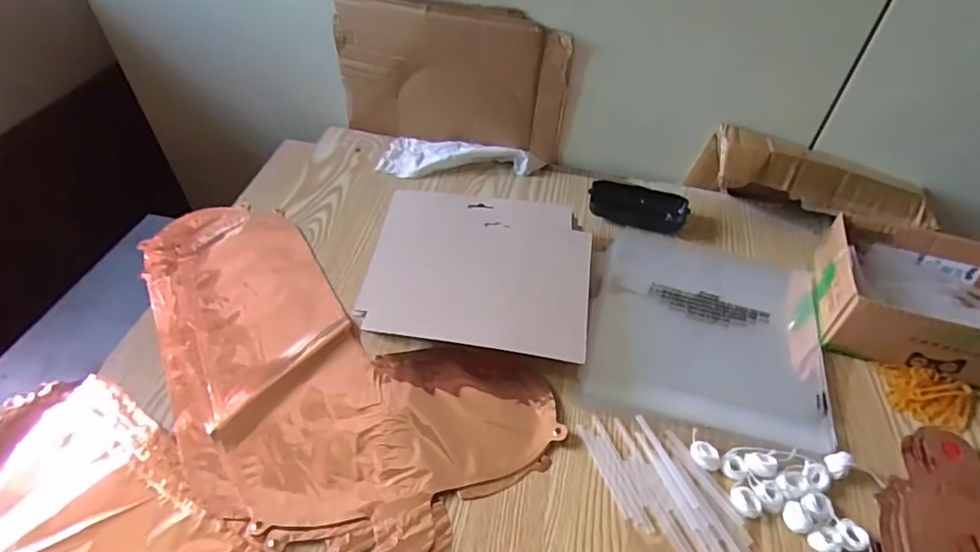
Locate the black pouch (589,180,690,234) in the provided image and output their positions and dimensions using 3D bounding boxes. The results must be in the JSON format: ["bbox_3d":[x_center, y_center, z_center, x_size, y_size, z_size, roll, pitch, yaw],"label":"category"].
[{"bbox_3d":[0.174,-0.083,0.637,0.110,0.021,0.056,9,47,6],"label":"black pouch"}]

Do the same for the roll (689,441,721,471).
[{"bbox_3d":[0.168,0.141,0.422,0.017,0.010,0.022,-10,48,-12],"label":"roll"}]

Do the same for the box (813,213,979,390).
[{"bbox_3d":[0.417,0.025,0.512,0.185,0.072,0.135,14,48,10],"label":"box"}]

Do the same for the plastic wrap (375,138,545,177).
[{"bbox_3d":[-0.036,-0.149,0.673,0.197,0.026,0.075,7,47,4],"label":"plastic wrap"}]

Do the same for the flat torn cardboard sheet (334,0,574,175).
[{"bbox_3d":[-0.048,-0.233,0.643,0.276,0.178,0.013,13,48,9],"label":"flat torn cardboard sheet"}]

